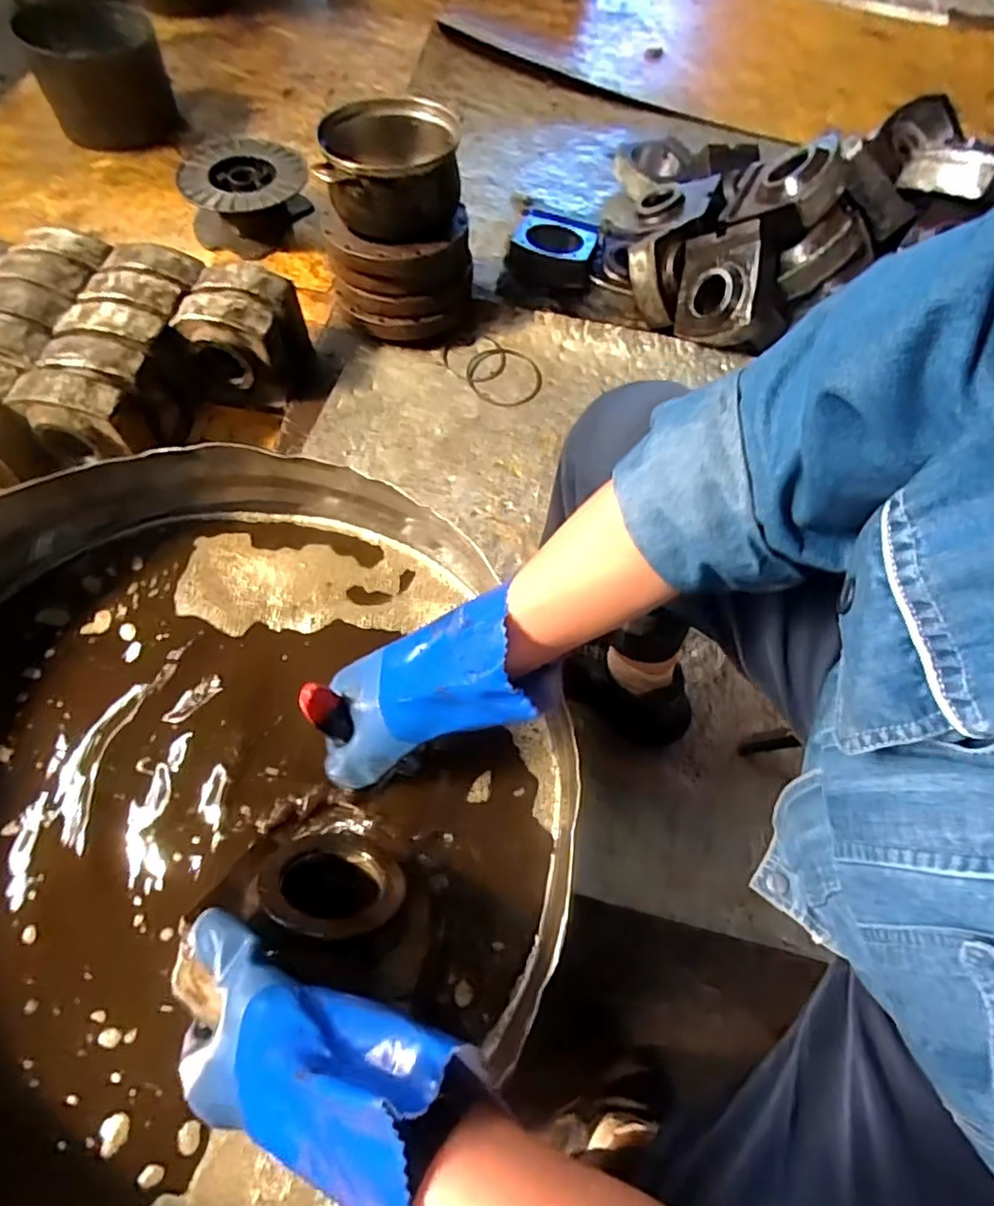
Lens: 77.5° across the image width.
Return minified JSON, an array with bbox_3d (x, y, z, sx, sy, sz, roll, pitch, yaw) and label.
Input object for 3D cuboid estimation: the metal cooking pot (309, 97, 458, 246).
[{"bbox_3d":[-0.173,-0.702,1.007,0.214,0.118,0.220,2,62,-4],"label":"metal cooking pot"}]

